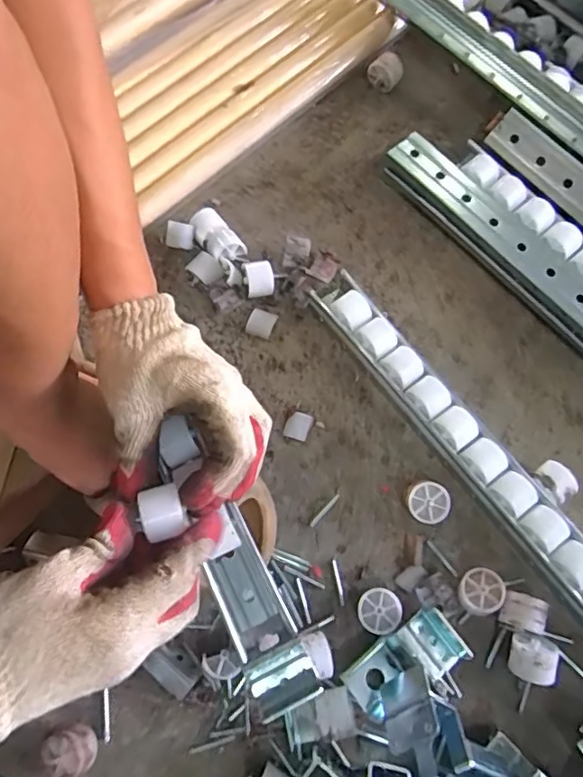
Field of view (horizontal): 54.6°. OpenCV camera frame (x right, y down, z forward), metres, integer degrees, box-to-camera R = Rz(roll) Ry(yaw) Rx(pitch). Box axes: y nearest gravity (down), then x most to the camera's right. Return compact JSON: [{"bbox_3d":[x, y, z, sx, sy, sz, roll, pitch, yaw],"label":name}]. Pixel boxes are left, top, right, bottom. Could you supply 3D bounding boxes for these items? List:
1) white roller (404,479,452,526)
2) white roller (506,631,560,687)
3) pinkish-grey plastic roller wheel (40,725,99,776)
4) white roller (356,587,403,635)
[{"bbox_3d":[0.117,0.100,0.492,0.035,0.028,0.034,0,73,0],"label":"white roller"},{"bbox_3d":[0.189,0.215,0.451,0.033,0.038,0.033,0,73,0],"label":"white roller"},{"bbox_3d":[-0.168,0.278,0.433,0.036,0.030,0.033,-20,74,-6],"label":"pinkish-grey plastic roller wheel"},{"bbox_3d":[0.072,0.183,0.464,0.035,0.025,0.034,0,73,0],"label":"white roller"}]

